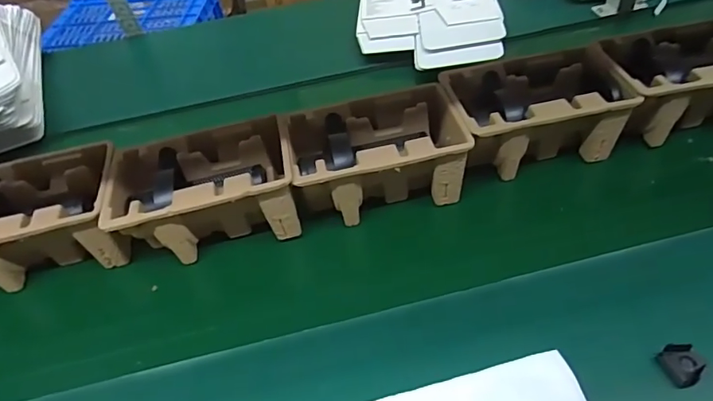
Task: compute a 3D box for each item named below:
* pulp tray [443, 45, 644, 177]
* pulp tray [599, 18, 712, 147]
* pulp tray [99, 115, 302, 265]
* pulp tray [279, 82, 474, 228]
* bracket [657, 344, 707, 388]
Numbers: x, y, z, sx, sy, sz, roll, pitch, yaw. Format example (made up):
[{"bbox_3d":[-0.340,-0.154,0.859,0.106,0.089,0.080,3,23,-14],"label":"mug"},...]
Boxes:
[{"bbox_3d":[0.238,-0.120,0.678,0.222,0.104,0.151,-12,45,-8],"label":"pulp tray"},{"bbox_3d":[0.456,-0.167,0.690,0.222,0.100,0.142,-8,45,-4],"label":"pulp tray"},{"bbox_3d":[-0.195,-0.012,0.635,0.224,0.100,0.146,-12,45,-7],"label":"pulp tray"},{"bbox_3d":[0.023,-0.058,0.656,0.223,0.102,0.145,-10,45,-6],"label":"pulp tray"},{"bbox_3d":[0.313,0.157,0.464,0.033,0.016,0.039,-7,45,-3],"label":"bracket"}]

